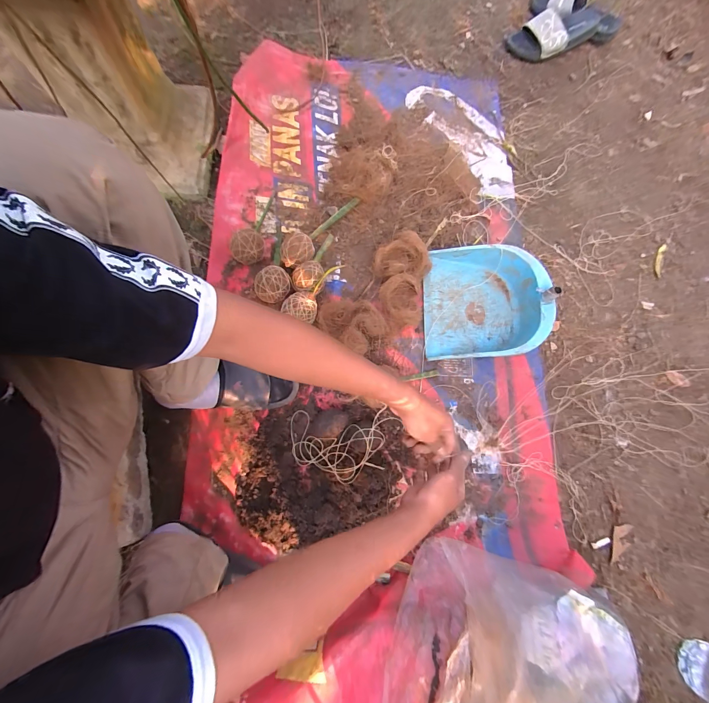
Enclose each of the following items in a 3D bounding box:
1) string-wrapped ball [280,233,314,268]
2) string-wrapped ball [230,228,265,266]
[{"bbox_3d":[-0.123,-0.214,0.661,0.070,0.054,0.070,-4,76,-5],"label":"string-wrapped ball"},{"bbox_3d":[-0.226,-0.218,0.657,0.071,0.064,0.063,-24,79,-10],"label":"string-wrapped ball"}]

